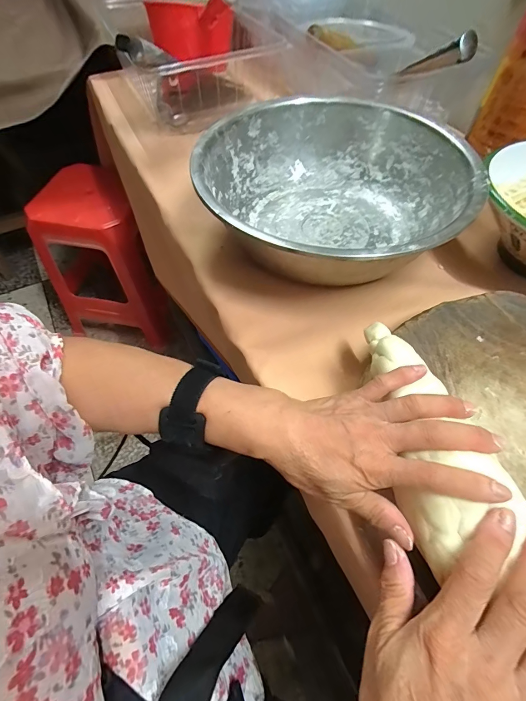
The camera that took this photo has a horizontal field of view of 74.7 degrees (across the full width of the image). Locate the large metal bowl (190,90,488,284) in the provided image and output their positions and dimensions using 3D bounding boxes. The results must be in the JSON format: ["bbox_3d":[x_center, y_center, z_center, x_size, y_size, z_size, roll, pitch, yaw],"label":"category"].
[{"bbox_3d":[0.093,-0.203,0.453,0.321,0.097,0.325,0,56,-1],"label":"large metal bowl"}]

